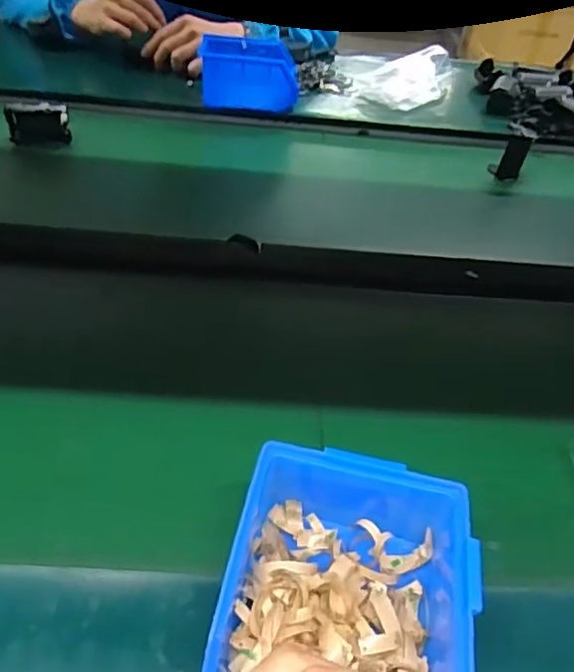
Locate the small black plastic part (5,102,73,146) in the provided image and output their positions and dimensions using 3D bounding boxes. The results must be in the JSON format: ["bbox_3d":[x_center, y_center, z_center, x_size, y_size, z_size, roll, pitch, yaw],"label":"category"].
[{"bbox_3d":[-0.299,-0.254,0.696,0.071,0.047,0.021,4,43,-4],"label":"small black plastic part"}]

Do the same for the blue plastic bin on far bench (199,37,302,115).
[{"bbox_3d":[-0.054,-0.370,0.820,0.134,0.067,0.128,3,43,-5],"label":"blue plastic bin on far bench"}]

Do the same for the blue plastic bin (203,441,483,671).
[{"bbox_3d":[0.031,0.137,0.314,0.125,0.064,0.134,10,43,3],"label":"blue plastic bin"}]

